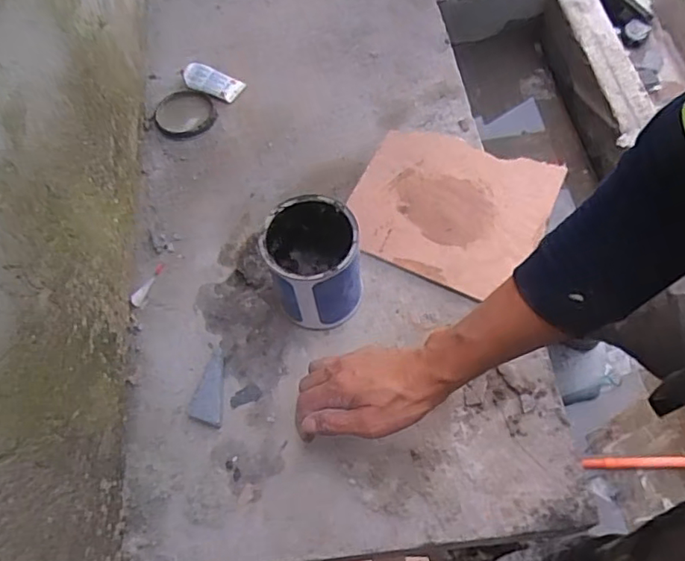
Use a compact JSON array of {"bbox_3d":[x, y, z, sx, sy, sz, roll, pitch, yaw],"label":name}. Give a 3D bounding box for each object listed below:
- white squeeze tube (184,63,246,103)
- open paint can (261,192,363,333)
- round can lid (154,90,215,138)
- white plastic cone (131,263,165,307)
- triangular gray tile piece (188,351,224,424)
[{"bbox_3d":[-0.193,-0.294,0.826,0.092,0.022,0.039,19,63,14],"label":"white squeeze tube"},{"bbox_3d":[-0.030,-0.016,0.612,0.093,0.125,0.102,-2,60,3],"label":"open paint can"},{"bbox_3d":[-0.230,-0.243,0.808,0.081,0.011,0.082,-2,60,3],"label":"round can lid"},{"bbox_3d":[-0.236,0.004,0.676,0.012,0.011,0.064,19,63,14],"label":"white plastic cone"},{"bbox_3d":[-0.143,0.116,0.606,0.031,0.021,0.075,1,61,4],"label":"triangular gray tile piece"}]

